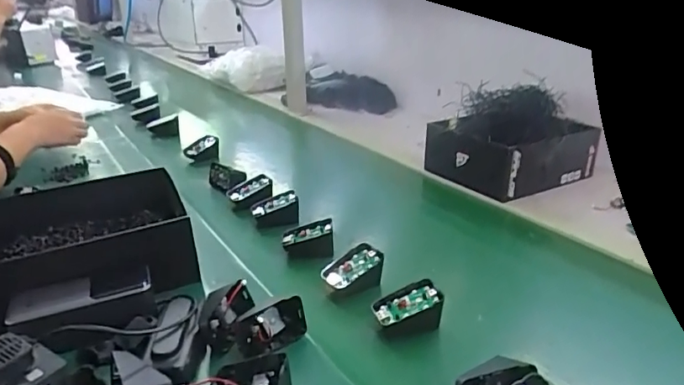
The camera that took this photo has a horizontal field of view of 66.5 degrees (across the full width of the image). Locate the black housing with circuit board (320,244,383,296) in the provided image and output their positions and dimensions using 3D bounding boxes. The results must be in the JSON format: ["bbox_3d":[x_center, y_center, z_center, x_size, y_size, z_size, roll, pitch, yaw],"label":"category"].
[{"bbox_3d":[0.012,0.095,0.604,0.069,0.042,0.048,-13,26,-26],"label":"black housing with circuit board"}]

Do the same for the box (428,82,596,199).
[{"bbox_3d":[0.290,-0.095,0.908,0.217,0.141,0.189,-13,26,-25],"label":"box"}]

